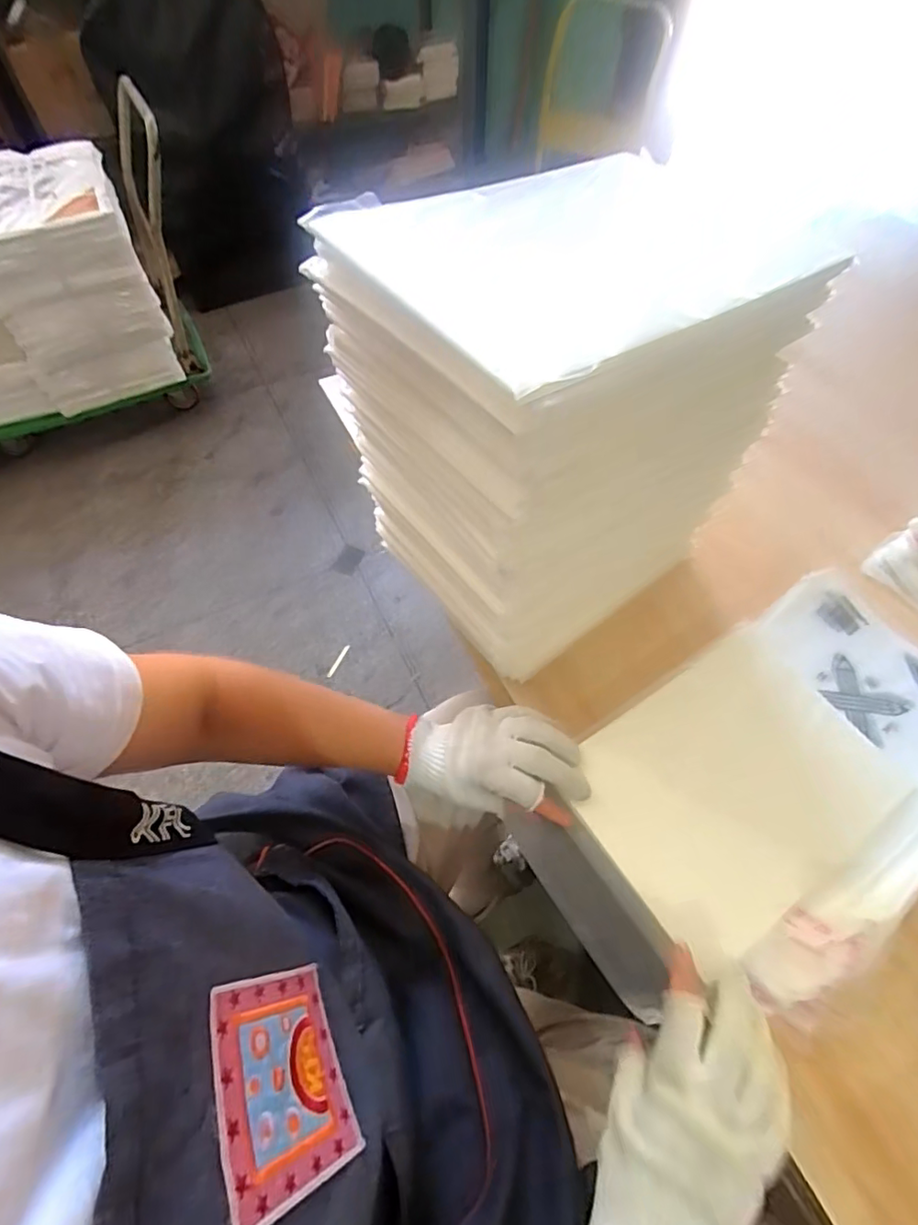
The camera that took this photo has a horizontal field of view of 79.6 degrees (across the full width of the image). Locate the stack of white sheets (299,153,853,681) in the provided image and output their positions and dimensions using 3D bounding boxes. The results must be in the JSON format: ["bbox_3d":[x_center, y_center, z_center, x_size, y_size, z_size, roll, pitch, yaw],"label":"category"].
[{"bbox_3d":[0.067,-0.136,0.435,0.256,0.293,0.204,-31,62,-19],"label":"stack of white sheets"}]

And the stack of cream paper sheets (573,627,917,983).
[{"bbox_3d":[0.232,0.144,0.469,0.249,0.023,0.187,-28,61,-17],"label":"stack of cream paper sheets"}]

